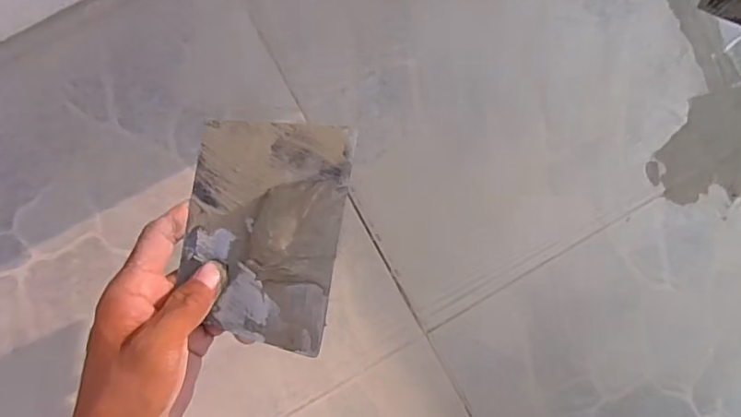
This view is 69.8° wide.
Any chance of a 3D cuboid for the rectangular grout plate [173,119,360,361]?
[{"bbox_3d":[-0.065,0.013,0.320,0.092,0.018,0.135,8,87,-1],"label":"rectangular grout plate"}]

